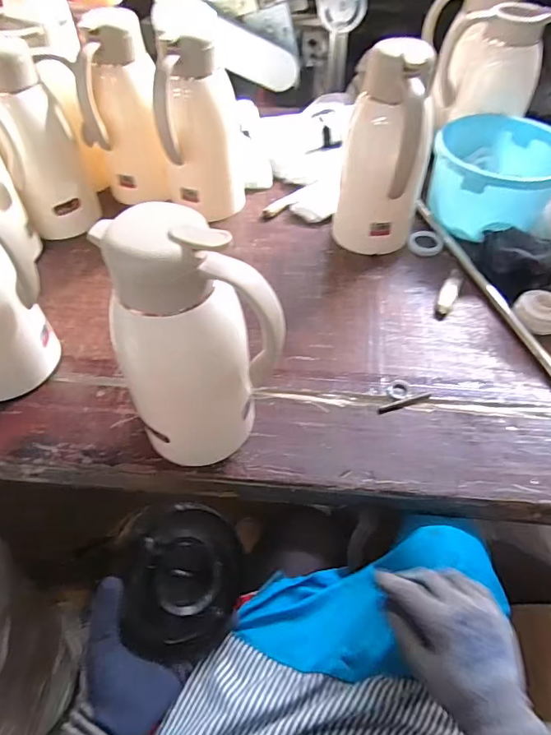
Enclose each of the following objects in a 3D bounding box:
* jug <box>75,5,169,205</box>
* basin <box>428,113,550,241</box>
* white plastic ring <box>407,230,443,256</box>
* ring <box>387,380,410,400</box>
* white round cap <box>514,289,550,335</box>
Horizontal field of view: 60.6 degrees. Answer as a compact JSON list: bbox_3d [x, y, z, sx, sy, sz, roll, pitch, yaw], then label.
[{"bbox_3d":[-0.249,-0.406,0.767,0.117,0.252,0.114,-12,53,-9],"label":"jug"},{"bbox_3d":[0.371,-0.314,0.796,0.207,0.120,0.195,0,52,0],"label":"basin"},{"bbox_3d":[0.251,-0.207,0.786,0.055,0.008,0.057,0,52,0],"label":"white plastic ring"},{"bbox_3d":[0.160,0.029,0.609,0.027,0.004,0.033,35,60,25],"label":"ring"},{"bbox_3d":[0.369,-0.075,0.663,0.064,0.037,0.064,34,59,24],"label":"white round cap"}]

